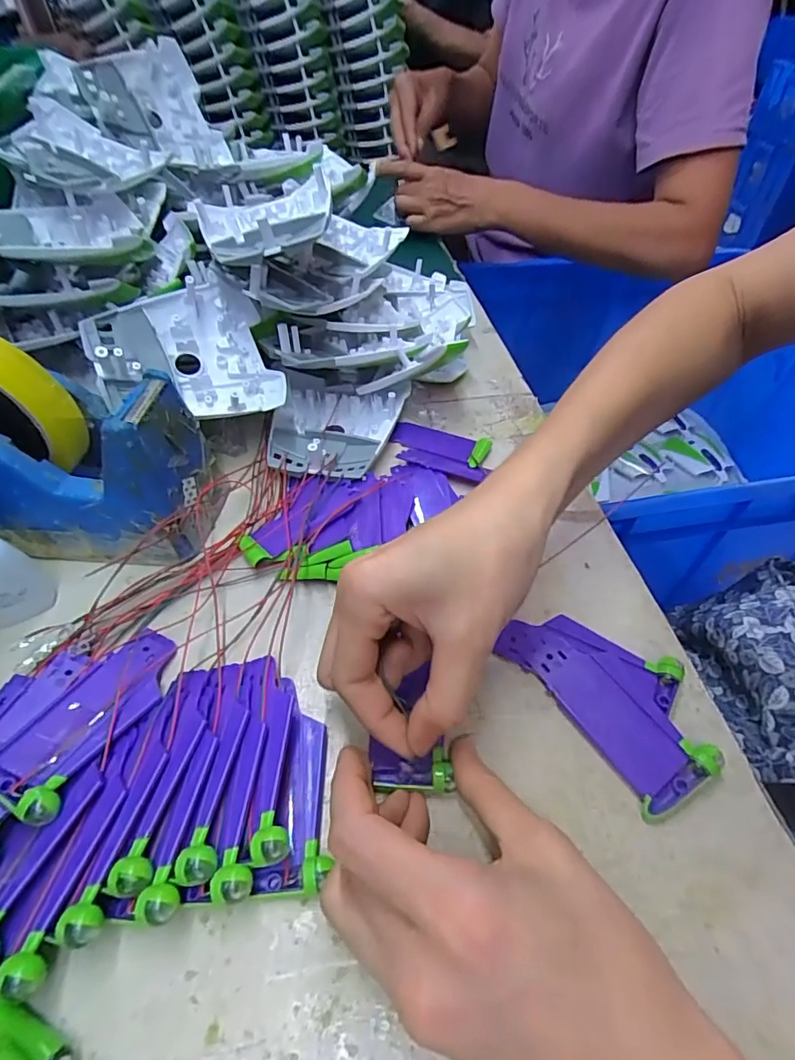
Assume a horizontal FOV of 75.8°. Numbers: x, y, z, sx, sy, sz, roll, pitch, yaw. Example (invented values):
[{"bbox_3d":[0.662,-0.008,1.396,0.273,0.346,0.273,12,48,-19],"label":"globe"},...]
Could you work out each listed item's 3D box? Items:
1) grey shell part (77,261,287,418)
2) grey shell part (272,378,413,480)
[{"bbox_3d":[-0.136,-0.116,0.328,0.108,0.026,0.102,-22,89,-27],"label":"grey shell part"},{"bbox_3d":[-0.046,-0.077,0.363,0.087,0.023,0.092,9,49,7],"label":"grey shell part"}]

